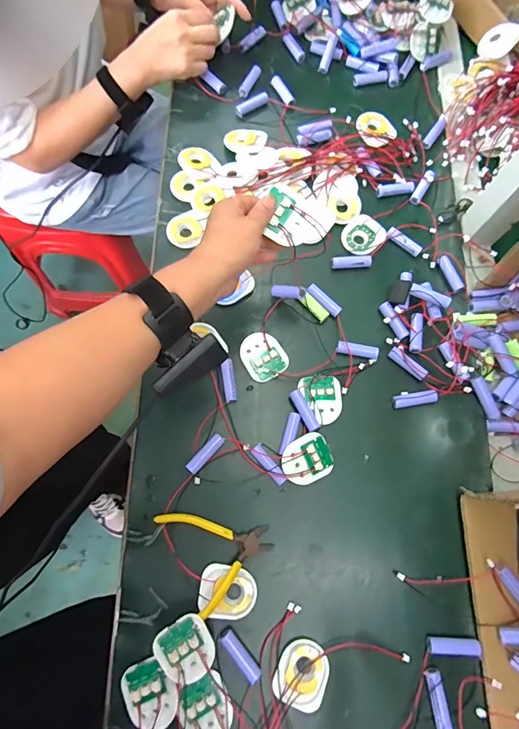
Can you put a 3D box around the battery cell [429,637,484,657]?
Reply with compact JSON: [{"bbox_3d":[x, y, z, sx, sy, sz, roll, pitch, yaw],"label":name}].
[{"bbox_3d":[0.195,0.283,0.413,0.049,0.011,0.013,1,74,-1],"label":"battery cell"}]

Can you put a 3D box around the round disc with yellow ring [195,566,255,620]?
[{"bbox_3d":[-0.033,0.234,0.424,0.058,0.011,0.047,11,74,2],"label":"round disc with yellow ring"}]

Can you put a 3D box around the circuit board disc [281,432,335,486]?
[{"bbox_3d":[0.054,0.106,0.461,0.058,0.018,0.048,-29,77,-9],"label":"circuit board disc"}]

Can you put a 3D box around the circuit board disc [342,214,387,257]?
[{"bbox_3d":[0.137,-0.171,0.547,0.051,0.005,0.059,40,77,9],"label":"circuit board disc"}]

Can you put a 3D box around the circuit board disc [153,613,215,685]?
[{"bbox_3d":[-0.068,0.267,0.387,0.049,0.011,0.056,-32,93,-20],"label":"circuit board disc"}]

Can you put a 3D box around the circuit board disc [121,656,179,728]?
[{"bbox_3d":[-0.103,0.317,0.396,0.046,0.015,0.059,-28,77,-9],"label":"circuit board disc"}]

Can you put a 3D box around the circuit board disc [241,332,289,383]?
[{"bbox_3d":[0.005,-0.011,0.494,0.050,0.011,0.057,-25,76,-8],"label":"circuit board disc"}]

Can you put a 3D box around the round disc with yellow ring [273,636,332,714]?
[{"bbox_3d":[0.044,0.306,0.409,0.049,0.006,0.058,26,75,6],"label":"round disc with yellow ring"}]

